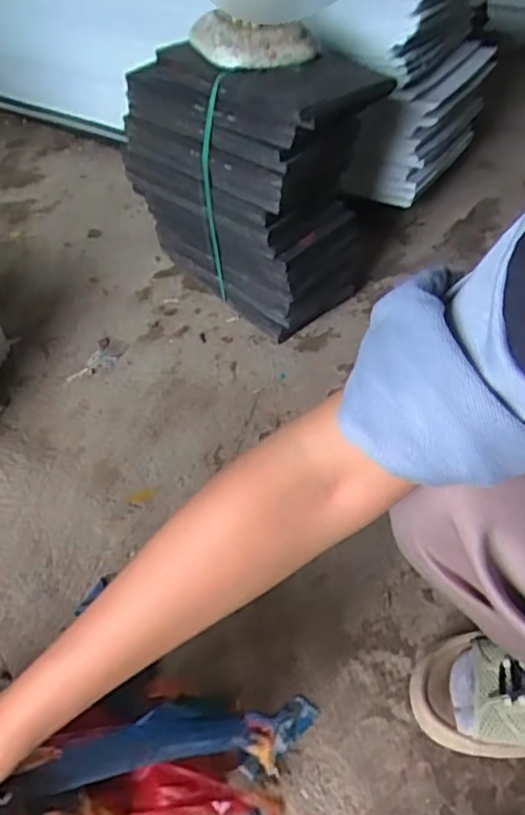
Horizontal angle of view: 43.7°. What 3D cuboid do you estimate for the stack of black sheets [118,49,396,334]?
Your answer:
[{"bbox_3d":[-0.015,-0.330,0.948,0.321,0.316,0.219,30,55,26],"label":"stack of black sheets"}]

